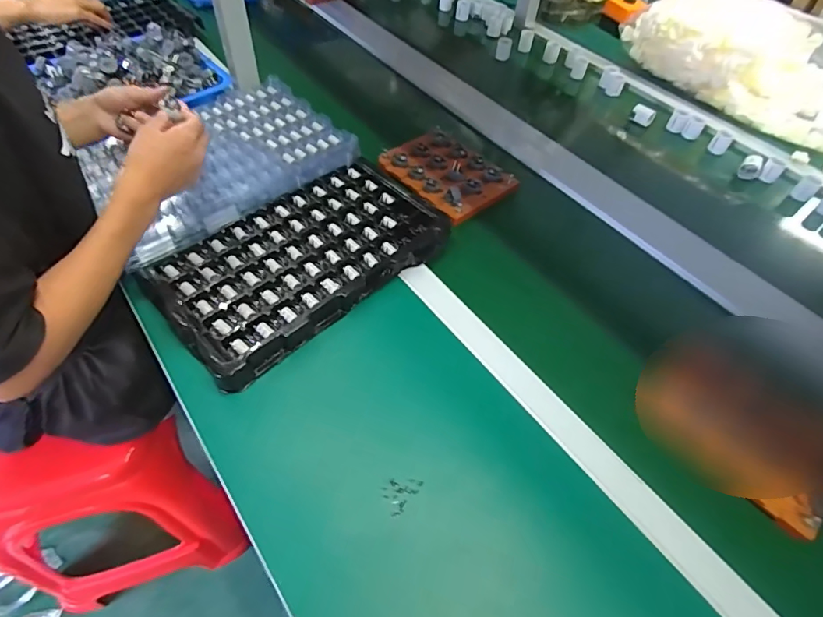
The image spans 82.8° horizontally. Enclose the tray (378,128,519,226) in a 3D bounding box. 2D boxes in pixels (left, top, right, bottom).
[{"bbox_3d":[0.054,-0.217,0.740,0.182,0.021,0.139,39,60,21],"label":"tray"}]

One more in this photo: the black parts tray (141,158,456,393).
[{"bbox_3d":[-0.139,-0.072,0.621,0.367,0.032,0.208,-35,64,-26],"label":"black parts tray"}]

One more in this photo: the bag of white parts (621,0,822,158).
[{"bbox_3d":[0.723,-0.480,0.923,0.258,0.131,0.541,-30,61,-25],"label":"bag of white parts"}]

